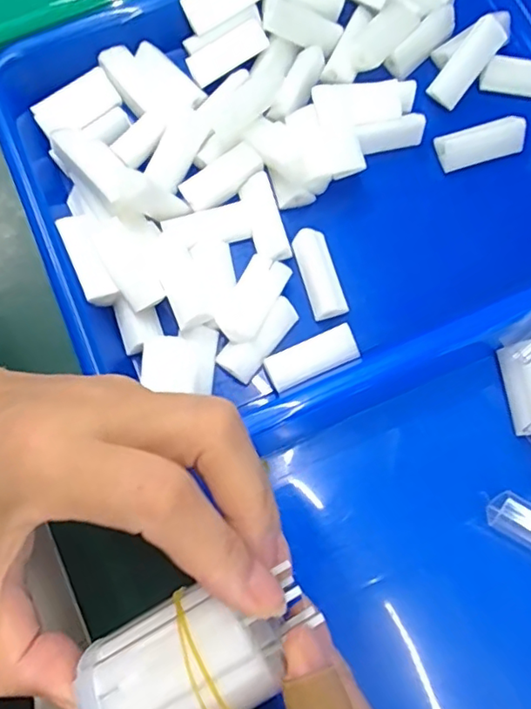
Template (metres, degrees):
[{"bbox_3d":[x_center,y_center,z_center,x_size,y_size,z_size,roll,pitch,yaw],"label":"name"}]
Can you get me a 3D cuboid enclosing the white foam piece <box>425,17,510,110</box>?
[{"bbox_3d":[0.111,-0.161,0.312,0.018,0.011,0.047,42,114,8],"label":"white foam piece"}]

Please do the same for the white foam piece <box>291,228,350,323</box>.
[{"bbox_3d":[0.028,-0.041,0.295,0.018,0.016,0.045,-17,78,-4],"label":"white foam piece"}]

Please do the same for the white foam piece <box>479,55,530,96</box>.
[{"bbox_3d":[0.146,-0.156,0.319,0.046,0.016,0.013,10,77,1],"label":"white foam piece"}]

